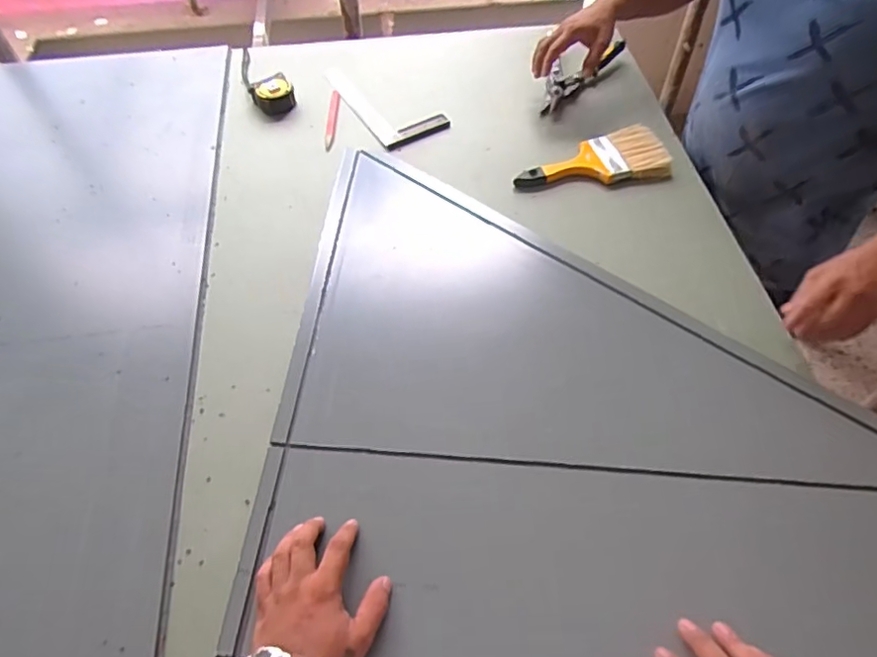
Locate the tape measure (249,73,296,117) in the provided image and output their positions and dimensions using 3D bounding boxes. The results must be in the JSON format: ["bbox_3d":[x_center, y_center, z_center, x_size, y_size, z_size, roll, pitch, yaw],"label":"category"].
[{"bbox_3d":[-0.283,-0.403,0.998,0.069,0.034,0.081,-17,59,-11],"label":"tape measure"}]

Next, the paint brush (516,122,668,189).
[{"bbox_3d":[0.240,-0.266,0.917,0.237,0.021,0.100,-13,58,-8],"label":"paint brush"}]

